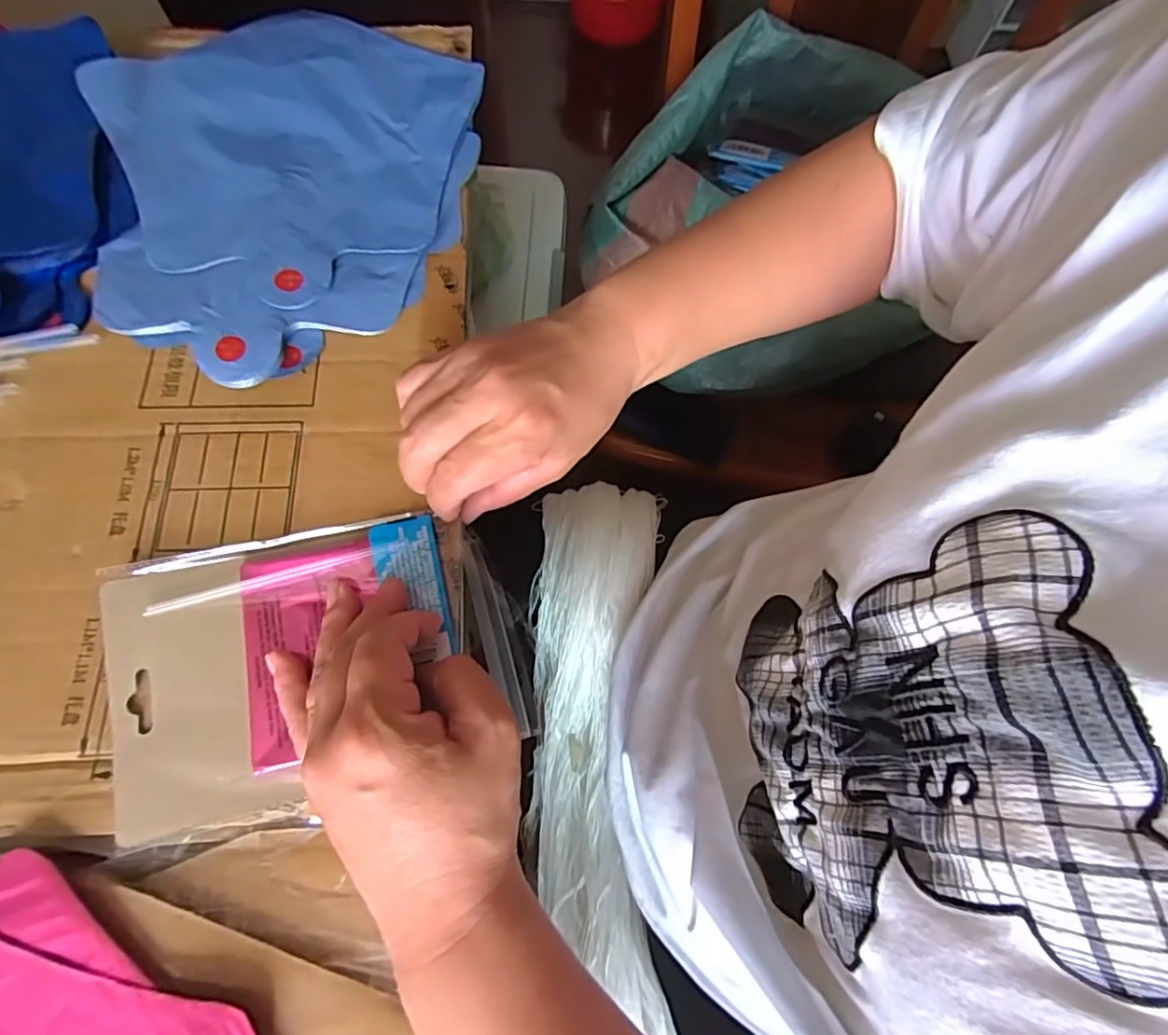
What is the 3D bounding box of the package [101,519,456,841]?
[{"bbox_3d":[-0.131,0.068,0.269,0.155,0.017,0.125,-12,71,-5],"label":"package"}]

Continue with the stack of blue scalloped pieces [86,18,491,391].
[{"bbox_3d":[-0.193,-0.214,0.360,0.228,0.015,0.272,15,71,4],"label":"stack of blue scalloped pieces"}]

